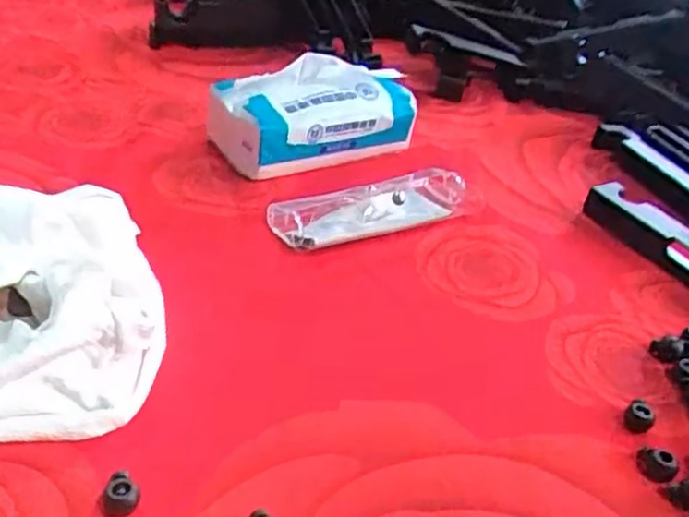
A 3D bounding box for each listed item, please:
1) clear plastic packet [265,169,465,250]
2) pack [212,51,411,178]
[{"bbox_3d":[0.022,-0.042,0.527,0.154,0.023,0.048,-16,41,-30],"label":"clear plastic packet"},{"bbox_3d":[-0.025,-0.125,0.590,0.173,0.077,0.084,-10,39,-24],"label":"pack"}]

